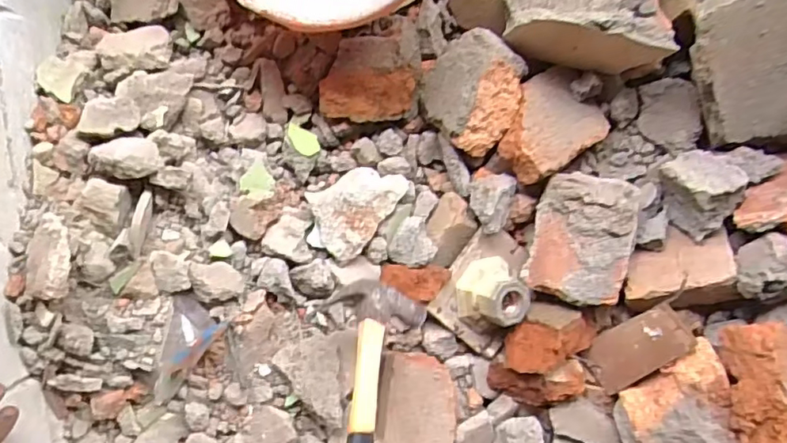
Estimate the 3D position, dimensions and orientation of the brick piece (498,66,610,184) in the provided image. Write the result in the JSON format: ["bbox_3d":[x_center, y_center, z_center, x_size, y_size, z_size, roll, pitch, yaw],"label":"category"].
[{"bbox_3d":[0.176,-0.113,0.642,0.122,0.047,0.100,-33,92,5],"label":"brick piece"}]

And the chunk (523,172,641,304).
[{"bbox_3d":[0.213,0.019,0.634,0.103,0.033,0.139,14,95,2],"label":"chunk"}]

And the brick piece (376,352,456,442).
[{"bbox_3d":[0.022,0.212,0.631,0.088,0.048,0.130,1,90,-18],"label":"brick piece"}]

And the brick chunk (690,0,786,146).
[{"bbox_3d":[0.380,-0.155,0.574,0.134,0.033,0.173,-26,112,32],"label":"brick chunk"}]

